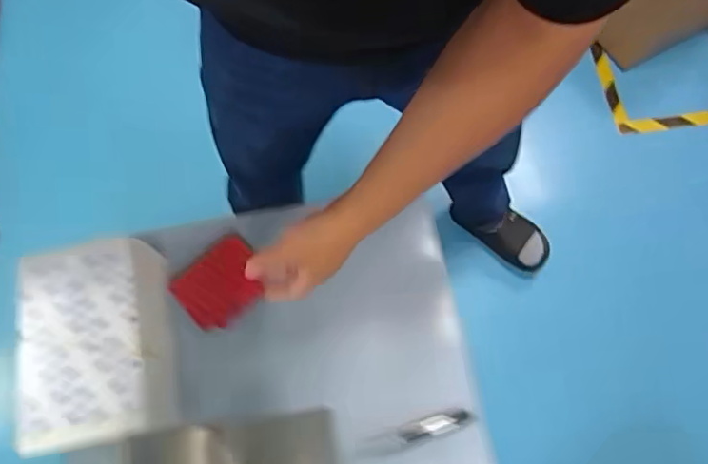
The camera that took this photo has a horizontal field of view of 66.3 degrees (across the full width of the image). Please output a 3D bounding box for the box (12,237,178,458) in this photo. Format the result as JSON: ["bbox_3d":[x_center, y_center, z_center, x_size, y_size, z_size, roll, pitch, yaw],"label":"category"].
[{"bbox_3d":[-0.289,0.132,0.624,0.138,0.111,0.210,-11,70,-1],"label":"box"}]

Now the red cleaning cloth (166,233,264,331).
[{"bbox_3d":[-0.172,0.066,0.698,0.108,0.017,0.092,-38,73,-11],"label":"red cleaning cloth"}]

